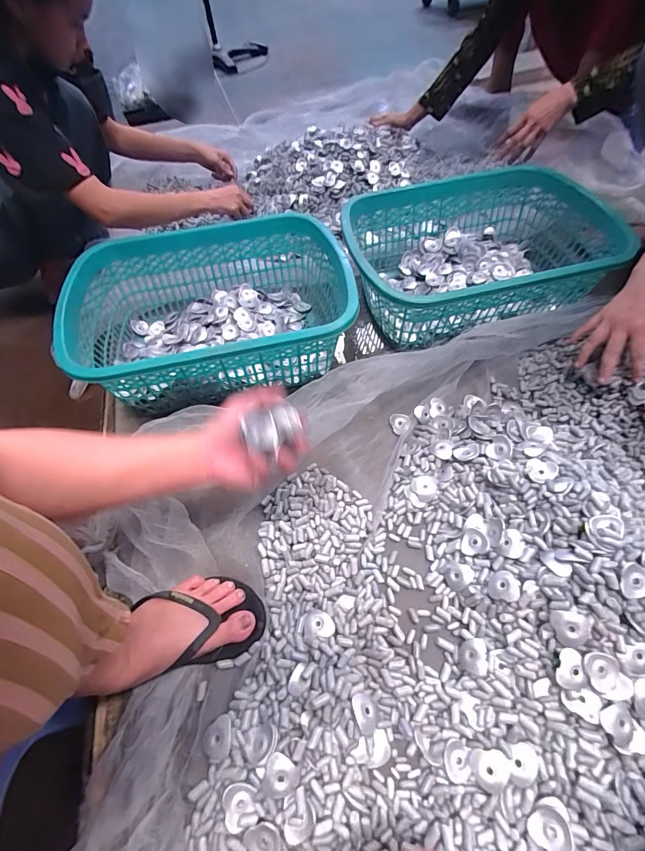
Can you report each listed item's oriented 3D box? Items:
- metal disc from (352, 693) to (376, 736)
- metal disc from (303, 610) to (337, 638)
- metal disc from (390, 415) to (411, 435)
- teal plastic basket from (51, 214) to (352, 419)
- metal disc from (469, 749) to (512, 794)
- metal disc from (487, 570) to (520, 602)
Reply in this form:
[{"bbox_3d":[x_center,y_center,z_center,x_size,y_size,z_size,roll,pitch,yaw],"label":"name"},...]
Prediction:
[{"bbox_3d":[0.045,0.307,0.414,0.024,0.008,0.036,-3,52,-25],"label":"metal disc"},{"bbox_3d":[-0.004,0.239,0.468,0.036,0.004,0.032,-6,39,-10],"label":"metal disc"},{"bbox_3d":[0.128,-0.002,0.639,0.034,0.004,0.035,-3,73,10],"label":"metal disc"},{"bbox_3d":[-0.183,-0.197,0.687,0.452,0.149,0.332,-14,55,-3],"label":"teal plastic basket"},{"bbox_3d":[0.169,0.346,0.390,0.038,0.008,0.034,-22,61,6],"label":"metal disc"},{"bbox_3d":[0.215,0.189,0.459,0.034,0.006,0.033,-21,51,29],"label":"metal disc"}]

